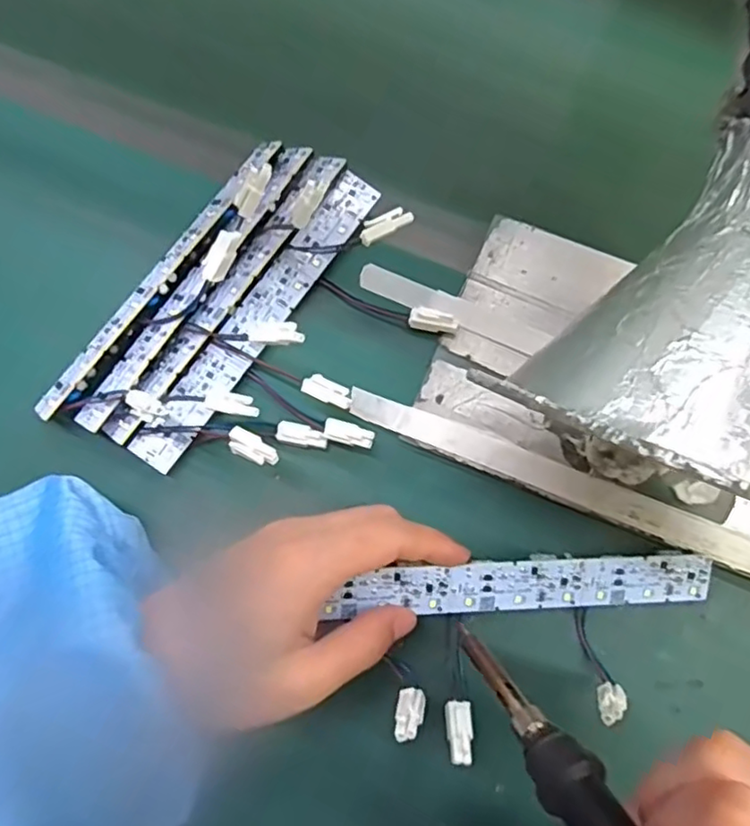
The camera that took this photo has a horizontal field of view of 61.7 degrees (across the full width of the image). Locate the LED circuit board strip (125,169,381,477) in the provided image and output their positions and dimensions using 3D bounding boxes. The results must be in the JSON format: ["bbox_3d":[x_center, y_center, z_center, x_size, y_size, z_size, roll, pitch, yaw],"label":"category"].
[{"bbox_3d":[-0.060,-0.052,0.335,0.025,0.004,0.190,37,78,-9],"label":"LED circuit board strip"}]

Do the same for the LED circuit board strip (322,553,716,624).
[{"bbox_3d":[0.071,0.080,0.292,0.179,0.004,0.027,-2,102,-8],"label":"LED circuit board strip"}]

